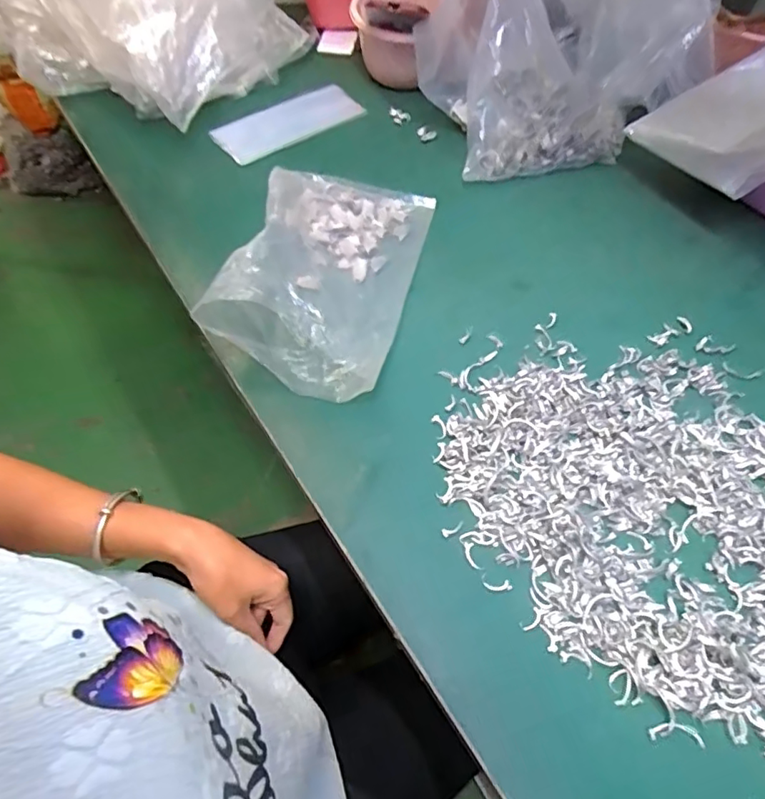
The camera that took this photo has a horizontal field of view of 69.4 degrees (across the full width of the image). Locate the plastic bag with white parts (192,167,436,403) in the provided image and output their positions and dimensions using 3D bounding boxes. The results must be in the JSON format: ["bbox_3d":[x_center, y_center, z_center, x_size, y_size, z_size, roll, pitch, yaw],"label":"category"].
[{"bbox_3d":[-0.054,-0.153,0.547,0.171,0.098,0.284,13,59,4],"label":"plastic bag with white parts"}]

